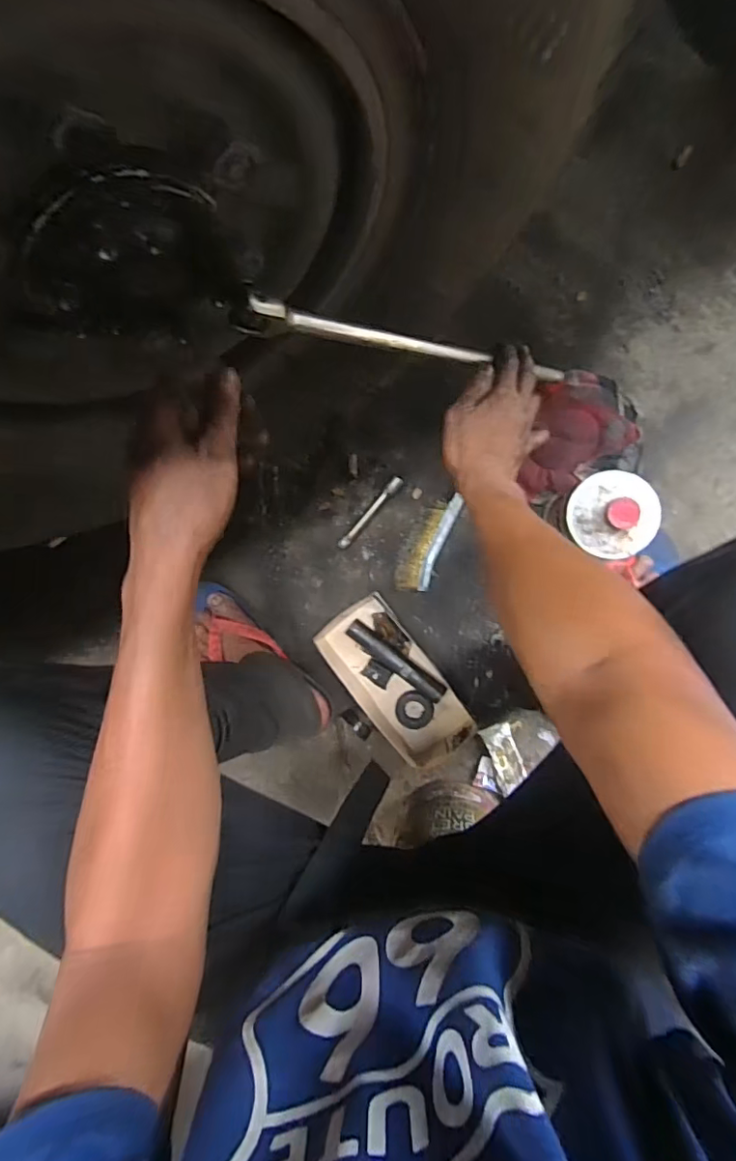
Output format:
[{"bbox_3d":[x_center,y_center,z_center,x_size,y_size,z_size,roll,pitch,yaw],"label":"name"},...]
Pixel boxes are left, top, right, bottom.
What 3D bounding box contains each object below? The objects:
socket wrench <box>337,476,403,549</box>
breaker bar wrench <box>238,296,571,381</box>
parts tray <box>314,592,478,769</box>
[{"bbox_3d":[0.002,-0.092,0.763,0.015,0.016,0.126,43,99,4],"label":"socket wrench"},{"bbox_3d":[0.071,-0.205,0.503,0.022,0.423,0.014,-9,92,47],"label":"breaker bar wrench"},{"bbox_3d":[0.033,0.141,0.764,0.117,0.036,0.234,-37,87,9],"label":"parts tray"}]

